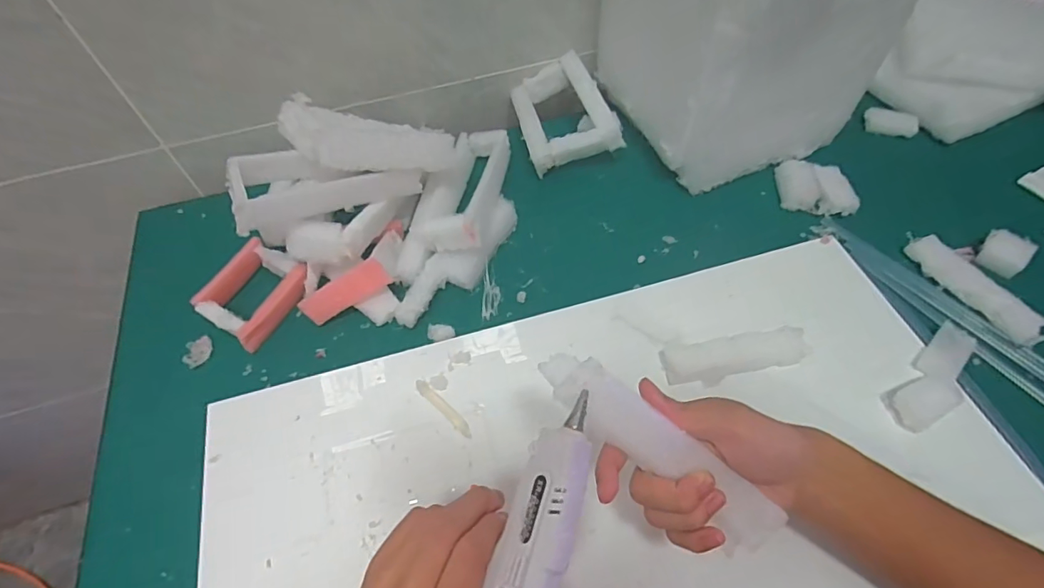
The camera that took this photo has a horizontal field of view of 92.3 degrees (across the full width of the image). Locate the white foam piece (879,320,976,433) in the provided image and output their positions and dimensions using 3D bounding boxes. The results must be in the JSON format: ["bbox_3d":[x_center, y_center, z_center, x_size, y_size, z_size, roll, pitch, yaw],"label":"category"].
[{"bbox_3d":[0.339,0.066,0.406,0.121,0.010,0.040,-34,59,-20],"label":"white foam piece"}]

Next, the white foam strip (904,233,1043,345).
[{"bbox_3d":[0.410,-0.008,0.453,0.031,0.019,0.122,-20,55,-11],"label":"white foam strip"}]

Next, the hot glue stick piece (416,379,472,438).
[{"bbox_3d":[-0.064,0.093,0.412,0.065,0.005,0.010,38,64,26],"label":"hot glue stick piece"}]

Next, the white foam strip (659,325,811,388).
[{"bbox_3d":[0.180,0.052,0.421,0.121,0.014,0.035,-9,54,-3],"label":"white foam strip"}]

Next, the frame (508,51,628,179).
[{"bbox_3d":[0.046,-0.208,0.572,0.098,0.026,0.140,-22,62,11],"label":"frame"}]

